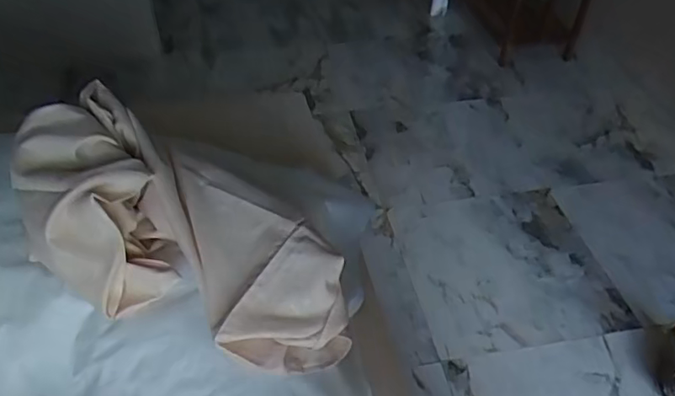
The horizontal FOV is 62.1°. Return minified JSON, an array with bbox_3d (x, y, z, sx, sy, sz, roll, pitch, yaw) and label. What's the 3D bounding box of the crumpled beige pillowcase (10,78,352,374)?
[{"bbox_3d":[-0.166,0.032,0.580,0.396,0.070,0.195,32,49,9],"label":"crumpled beige pillowcase"}]

